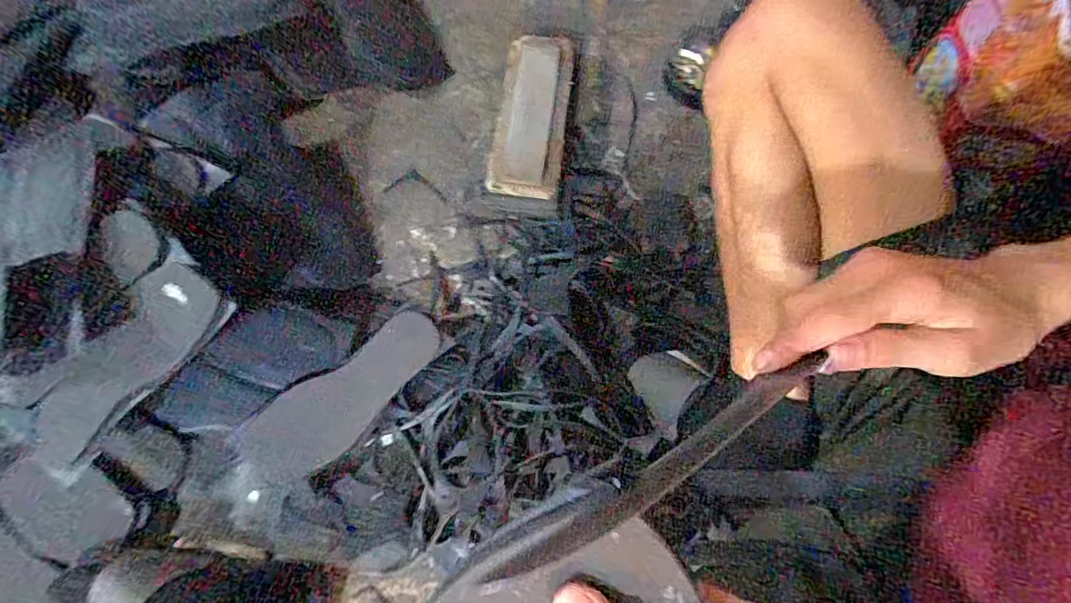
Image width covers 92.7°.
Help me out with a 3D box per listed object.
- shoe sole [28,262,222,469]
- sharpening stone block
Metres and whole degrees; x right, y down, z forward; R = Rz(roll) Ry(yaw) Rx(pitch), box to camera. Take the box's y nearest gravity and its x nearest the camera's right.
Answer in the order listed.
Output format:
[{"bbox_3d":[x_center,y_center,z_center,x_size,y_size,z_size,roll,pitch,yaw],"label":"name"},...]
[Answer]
[{"bbox_3d":[-0.427,0.066,0.532,0.074,0.017,0.242,40,89,-31],"label":"shoe sole"},{"bbox_3d":[-0.004,-0.240,0.655,0.086,0.046,0.241,7,73,3],"label":"sharpening stone block"}]

